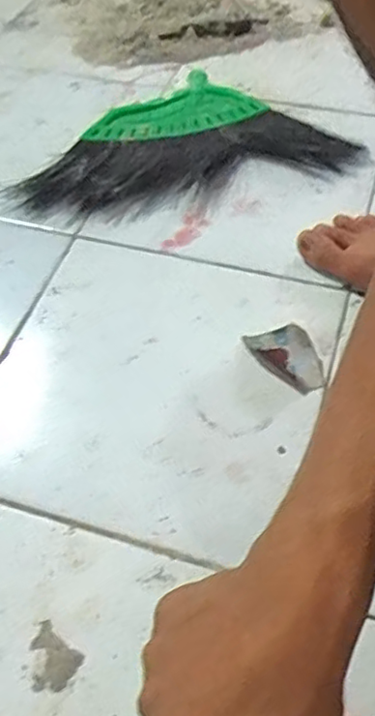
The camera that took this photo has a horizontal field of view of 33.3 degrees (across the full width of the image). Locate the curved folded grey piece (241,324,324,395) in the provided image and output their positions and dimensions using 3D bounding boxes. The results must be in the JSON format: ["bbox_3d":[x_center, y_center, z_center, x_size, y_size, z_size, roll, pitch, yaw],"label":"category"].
[{"bbox_3d":[0.088,-0.003,0.559,0.052,0.025,0.072,-19,55,-9],"label":"curved folded grey piece"}]

